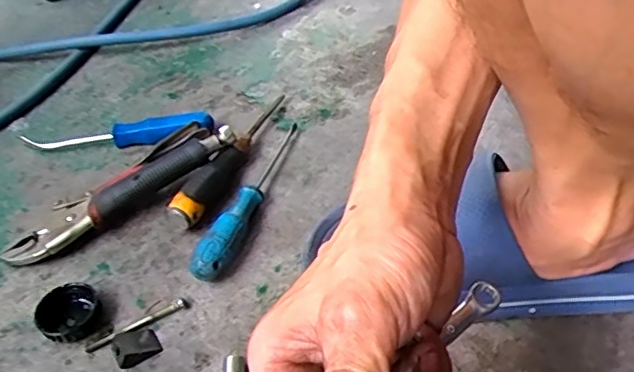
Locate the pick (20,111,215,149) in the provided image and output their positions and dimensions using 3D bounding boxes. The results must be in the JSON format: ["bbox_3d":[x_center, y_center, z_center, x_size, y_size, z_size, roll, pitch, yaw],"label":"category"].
[{"bbox_3d":[-0.205,-0.055,0.599,0.195,0.025,0.030,-2,43,5],"label":"pick"}]

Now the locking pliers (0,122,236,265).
[{"bbox_3d":[-0.178,-0.001,0.526,0.208,0.039,0.059,-30,48,-24],"label":"locking pliers"}]

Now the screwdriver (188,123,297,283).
[{"bbox_3d":[-0.052,0.004,0.516,0.024,0.027,0.201,11,46,19],"label":"screwdriver"}]

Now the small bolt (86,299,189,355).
[{"bbox_3d":[-0.134,0.103,0.437,0.077,0.007,0.012,-25,46,-19],"label":"small bolt"}]

